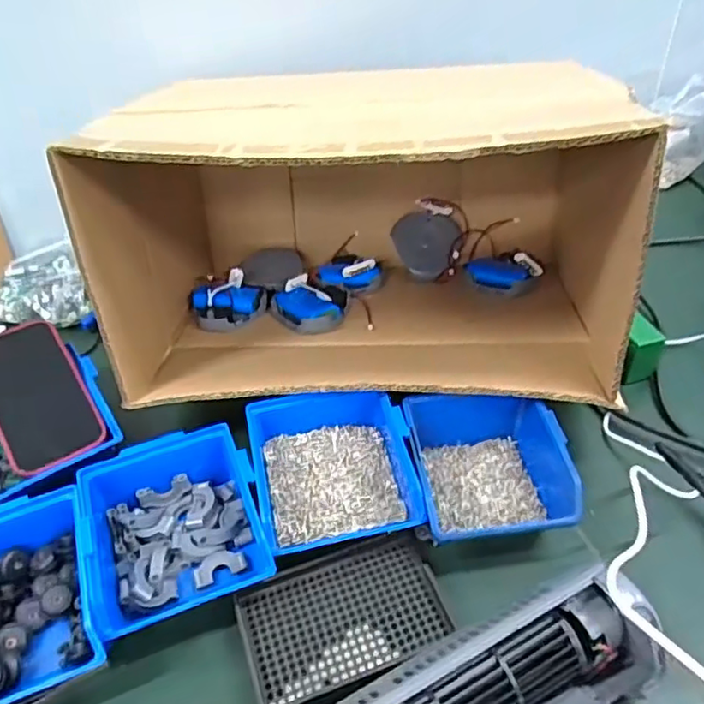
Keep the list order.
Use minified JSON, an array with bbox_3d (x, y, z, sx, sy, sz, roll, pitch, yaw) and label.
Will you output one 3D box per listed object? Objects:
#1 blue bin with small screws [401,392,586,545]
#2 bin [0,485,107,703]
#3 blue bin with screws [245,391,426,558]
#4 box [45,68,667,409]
[{"bbox_3d":[0.103,0.085,0.484,0.114,0.055,0.133,-8,44,-2],"label":"blue bin with small screws"},{"bbox_3d":[-0.230,0.167,0.417,0.117,0.059,0.144,-21,46,-14],"label":"bin"},{"bbox_3d":[-0.015,0.088,0.485,0.118,0.055,0.133,-10,44,-4],"label":"blue bin with screws"},{"bbox_3d":[0.023,-0.121,0.560,0.430,0.243,0.311,0,41,5],"label":"box"}]

